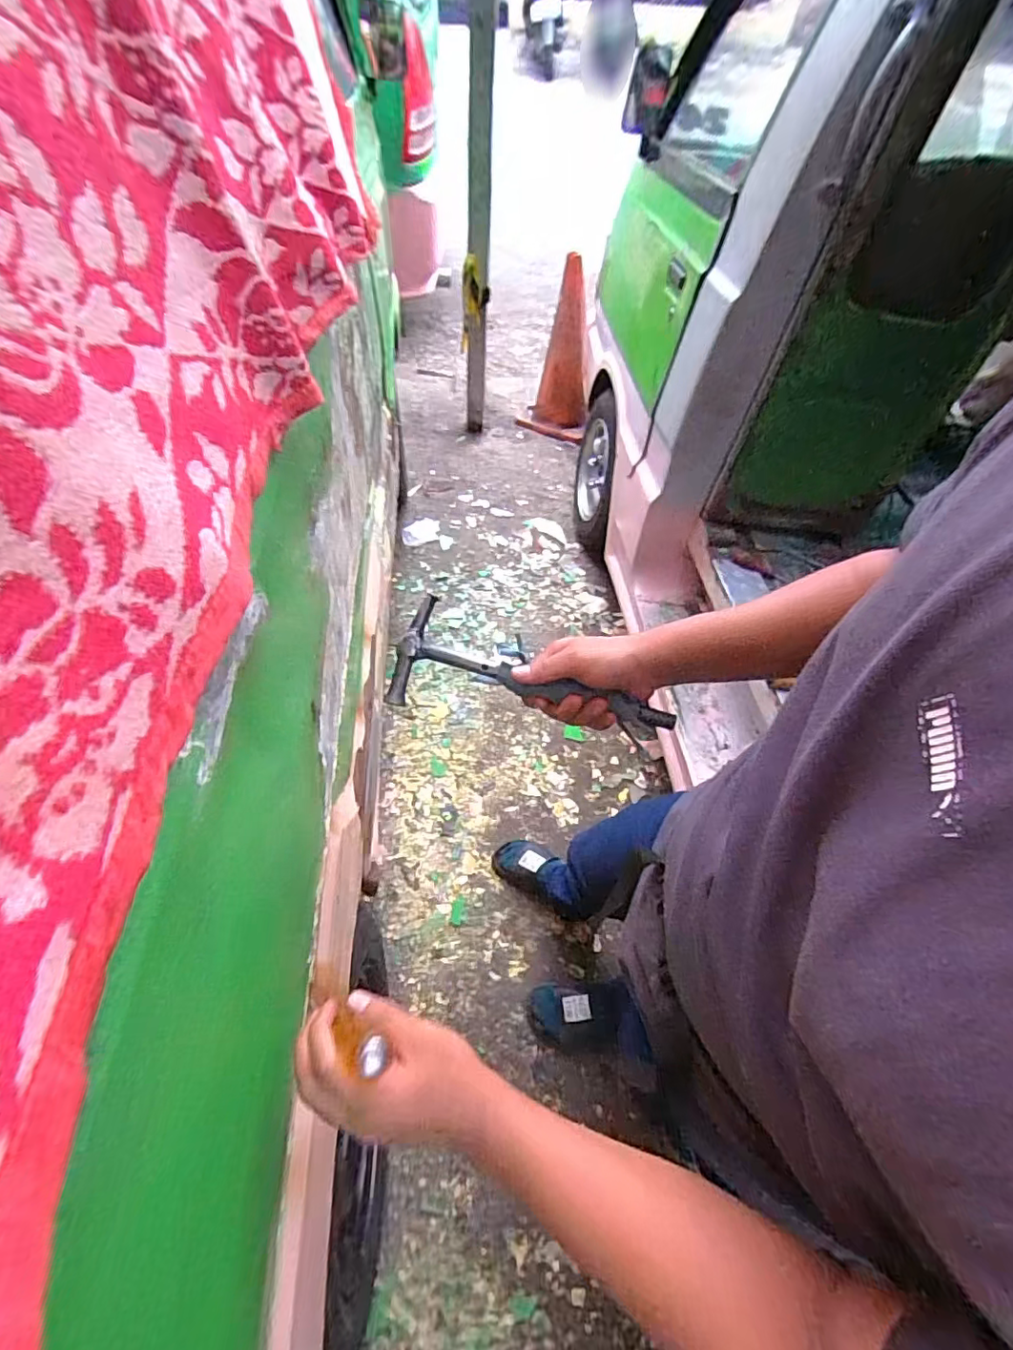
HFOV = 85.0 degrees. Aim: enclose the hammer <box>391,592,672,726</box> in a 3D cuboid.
[{"bbox_3d":[0.027,-0.009,0.489,0.250,0.019,0.094,6,82,-2],"label":"hammer"}]

